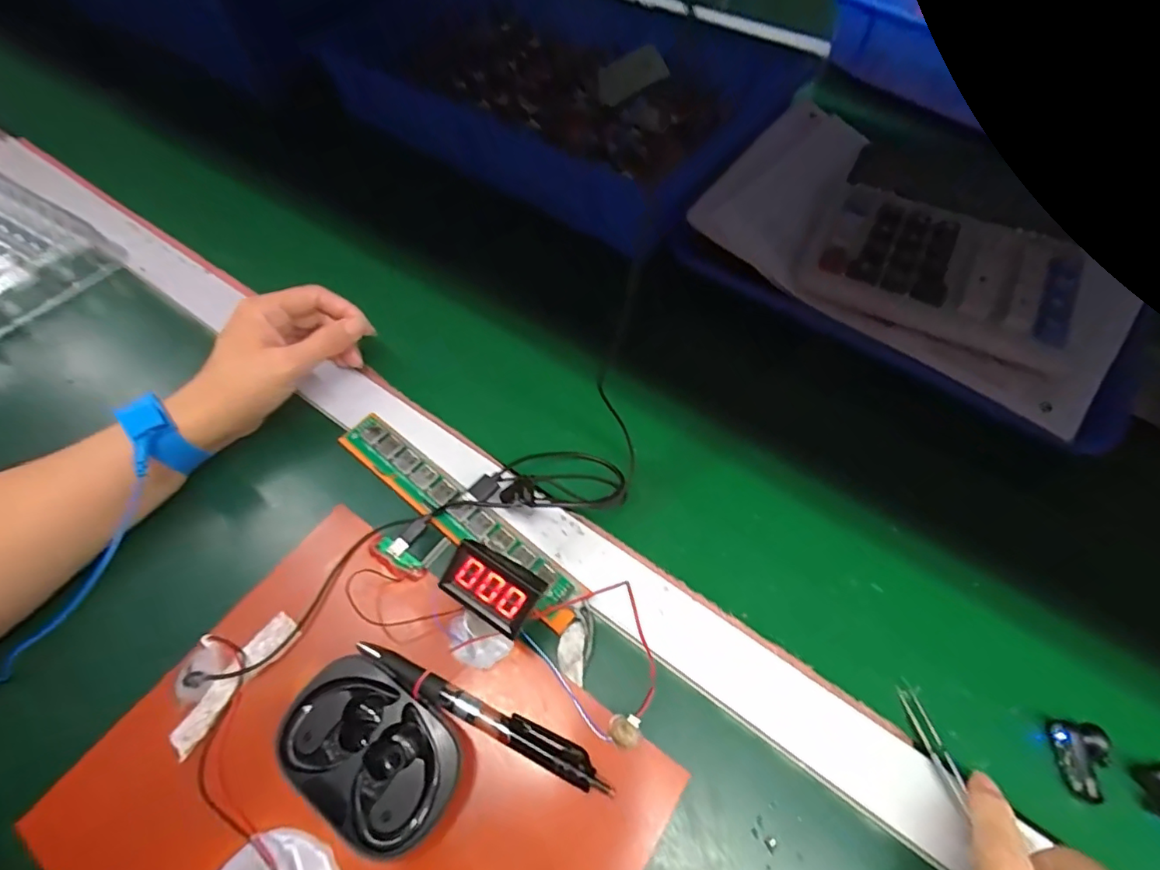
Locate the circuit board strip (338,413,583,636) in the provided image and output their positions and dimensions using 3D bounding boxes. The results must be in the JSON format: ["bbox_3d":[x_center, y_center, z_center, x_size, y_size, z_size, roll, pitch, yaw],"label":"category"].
[{"bbox_3d":[-0.078,0.049,0.330,0.195,0.010,0.028,36,84,18],"label":"circuit board strip"}]

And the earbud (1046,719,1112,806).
[{"bbox_3d":[0.258,0.166,0.268,0.024,0.010,0.036,6,59,4],"label":"earbud"}]

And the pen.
[{"bbox_3d":[-0.050,0.140,0.263,0.140,0.013,0.013,24,62,9],"label":"pen"}]

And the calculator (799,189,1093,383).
[{"bbox_3d":[0.270,-0.120,0.400,0.184,0.036,0.111,27,63,16],"label":"calculator"}]

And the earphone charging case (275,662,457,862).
[{"bbox_3d":[-0.097,0.151,0.253,0.083,0.033,0.057,29,63,17],"label":"earphone charging case"}]

